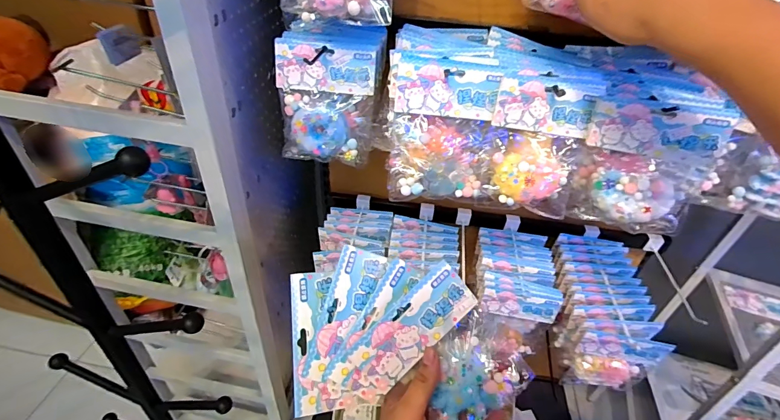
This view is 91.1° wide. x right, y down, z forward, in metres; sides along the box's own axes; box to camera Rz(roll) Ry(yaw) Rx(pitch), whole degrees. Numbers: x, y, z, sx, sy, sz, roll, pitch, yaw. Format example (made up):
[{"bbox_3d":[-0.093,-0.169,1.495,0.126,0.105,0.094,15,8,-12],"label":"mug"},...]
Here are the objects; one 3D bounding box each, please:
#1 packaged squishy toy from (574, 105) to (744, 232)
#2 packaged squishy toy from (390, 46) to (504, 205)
[{"bbox_3d":[0.293,-0.049,0.453,0.134,0.135,0.050,26,44,23],"label":"packaged squishy toy"},{"bbox_3d":[0.064,-0.100,0.465,0.125,0.170,0.033,0,16,-2],"label":"packaged squishy toy"}]

